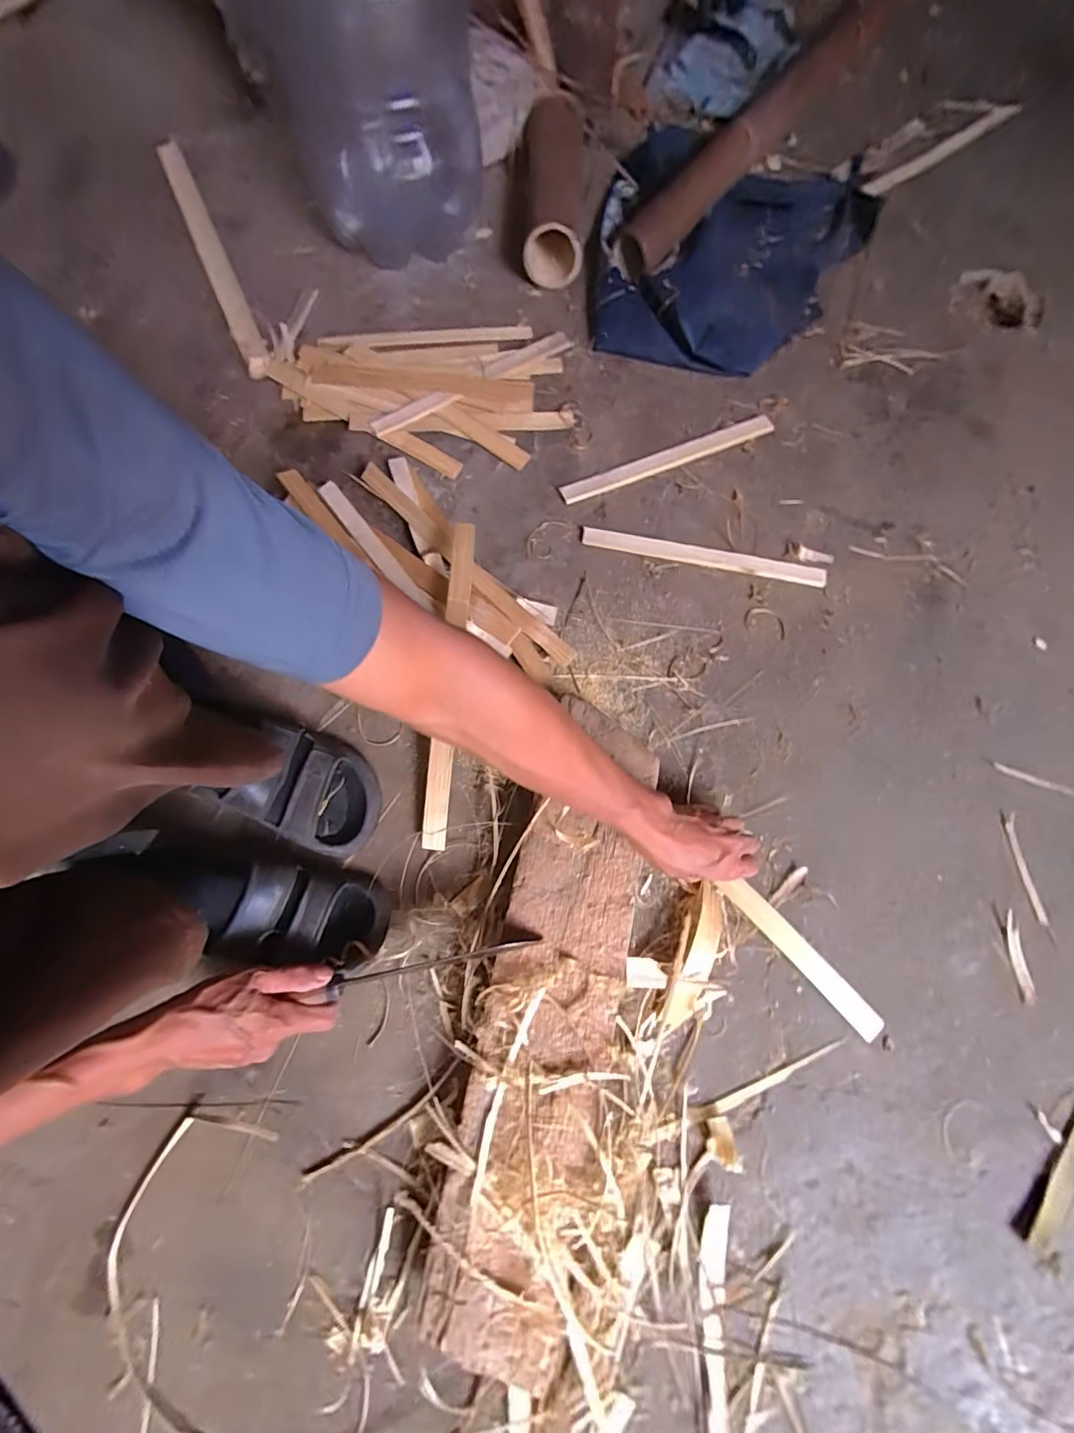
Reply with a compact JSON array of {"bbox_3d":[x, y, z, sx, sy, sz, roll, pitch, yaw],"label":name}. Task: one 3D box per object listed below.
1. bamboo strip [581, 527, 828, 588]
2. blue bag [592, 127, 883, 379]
[{"bbox_3d":[0.209,-0.203,0.640,0.301,0.005,0.026,12,75,3],"label":"bamboo strip"},{"bbox_3d":[0.284,-0.701,0.751,0.381,0.055,0.460,17,76,5],"label":"blue bag"}]

